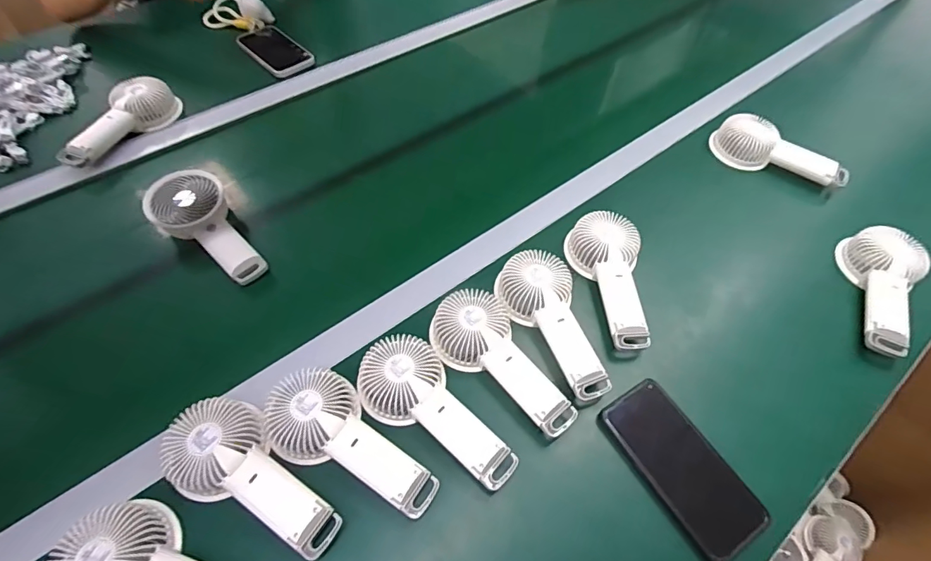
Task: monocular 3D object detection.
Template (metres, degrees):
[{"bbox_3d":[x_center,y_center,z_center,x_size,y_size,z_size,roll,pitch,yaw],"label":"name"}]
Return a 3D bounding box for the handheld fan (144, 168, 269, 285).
[{"bbox_3d":[-0.311,-0.065,0.561,0.178,0.057,0.084,37,63,19],"label":"handheld fan"}]

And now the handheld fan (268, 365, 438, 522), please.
[{"bbox_3d":[-0.105,0.147,0.419,0.175,0.039,0.082,28,60,14],"label":"handheld fan"}]

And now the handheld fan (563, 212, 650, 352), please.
[{"bbox_3d":[0.167,-0.004,0.528,0.079,0.041,0.166,3,57,-1],"label":"handheld fan"}]

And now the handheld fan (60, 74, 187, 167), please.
[{"bbox_3d":[-0.490,-0.225,0.646,0.066,0.055,0.172,25,60,12],"label":"handheld fan"}]

